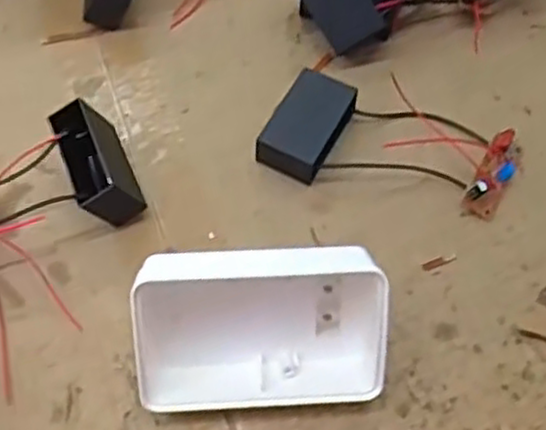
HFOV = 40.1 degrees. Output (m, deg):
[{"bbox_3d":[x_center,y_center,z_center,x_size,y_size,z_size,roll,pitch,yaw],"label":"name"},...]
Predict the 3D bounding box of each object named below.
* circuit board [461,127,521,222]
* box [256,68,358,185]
[{"bbox_3d":[0.101,-0.020,0.340,0.015,0.014,0.046,27,63,12],"label":"circuit board"},{"bbox_3d":[0.017,-0.041,0.346,0.029,0.018,0.049,26,63,12],"label":"box"}]

